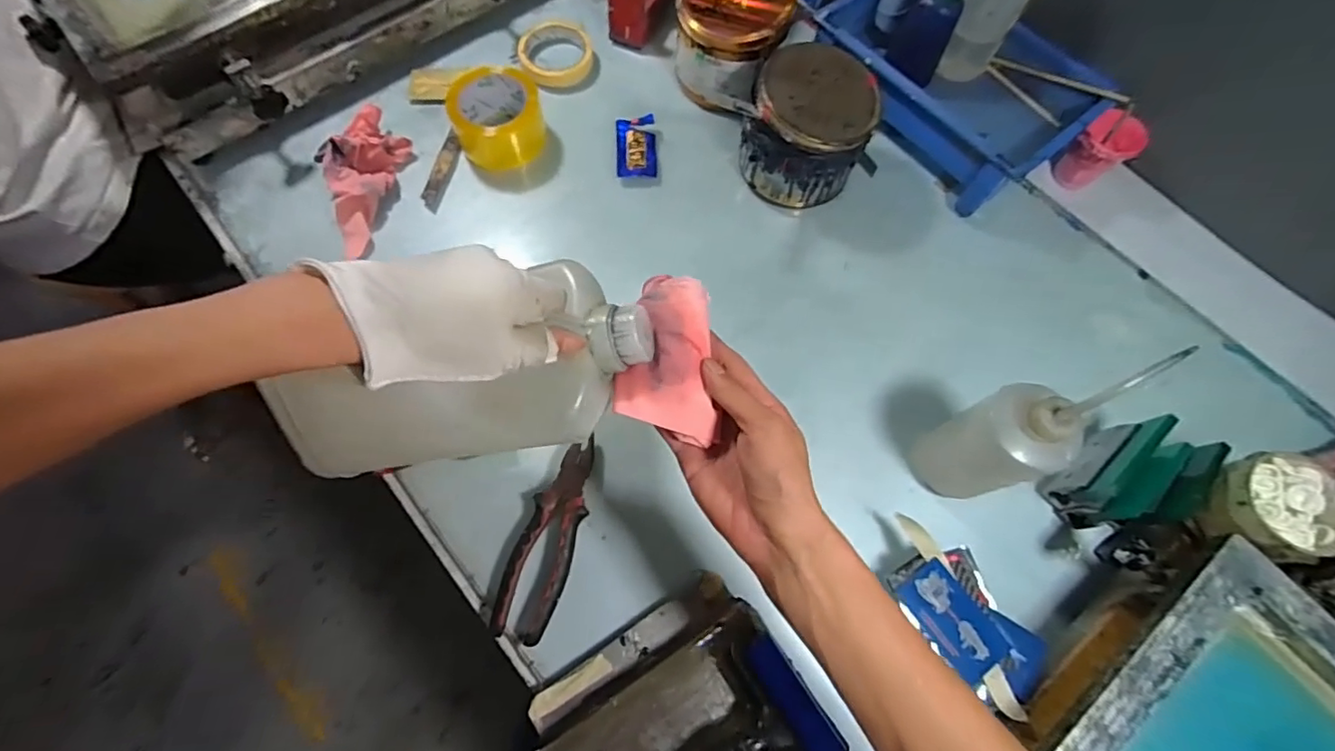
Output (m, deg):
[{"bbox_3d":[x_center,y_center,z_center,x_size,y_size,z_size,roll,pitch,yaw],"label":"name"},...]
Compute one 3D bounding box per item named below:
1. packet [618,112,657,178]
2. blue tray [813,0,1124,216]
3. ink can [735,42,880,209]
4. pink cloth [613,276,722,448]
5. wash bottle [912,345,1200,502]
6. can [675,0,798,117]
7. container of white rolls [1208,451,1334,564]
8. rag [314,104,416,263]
[{"bbox_3d":[-0.038,-0.282,0.703,0.049,0.013,0.082,-1,69,-3],"label":"packet"},{"bbox_3d":[0.350,-0.376,0.710,0.241,0.084,0.301,-36,74,-14],"label":"blue tray"},{"bbox_3d":[0.160,-0.276,0.643,0.123,0.115,0.128,1,69,-2],"label":"ink can"},{"bbox_3d":[0.000,-0.015,0.403,0.068,0.021,0.117,3,79,-1],"label":"pink cloth"},{"bbox_3d":[0.279,0.051,0.464,0.063,0.253,0.070,-20,71,-9],"label":"wash bottle"},{"bbox_3d":[0.076,-0.409,0.685,0.126,0.116,0.128,1,69,-2],"label":"can"},{"bbox_3d":[0.495,0.105,0.459,0.087,0.032,0.082,-1,69,-2],"label":"container of white rolls"},{"bbox_3d":[-0.355,-0.228,0.653,0.069,0.052,0.179,12,69,3],"label":"rag"}]

